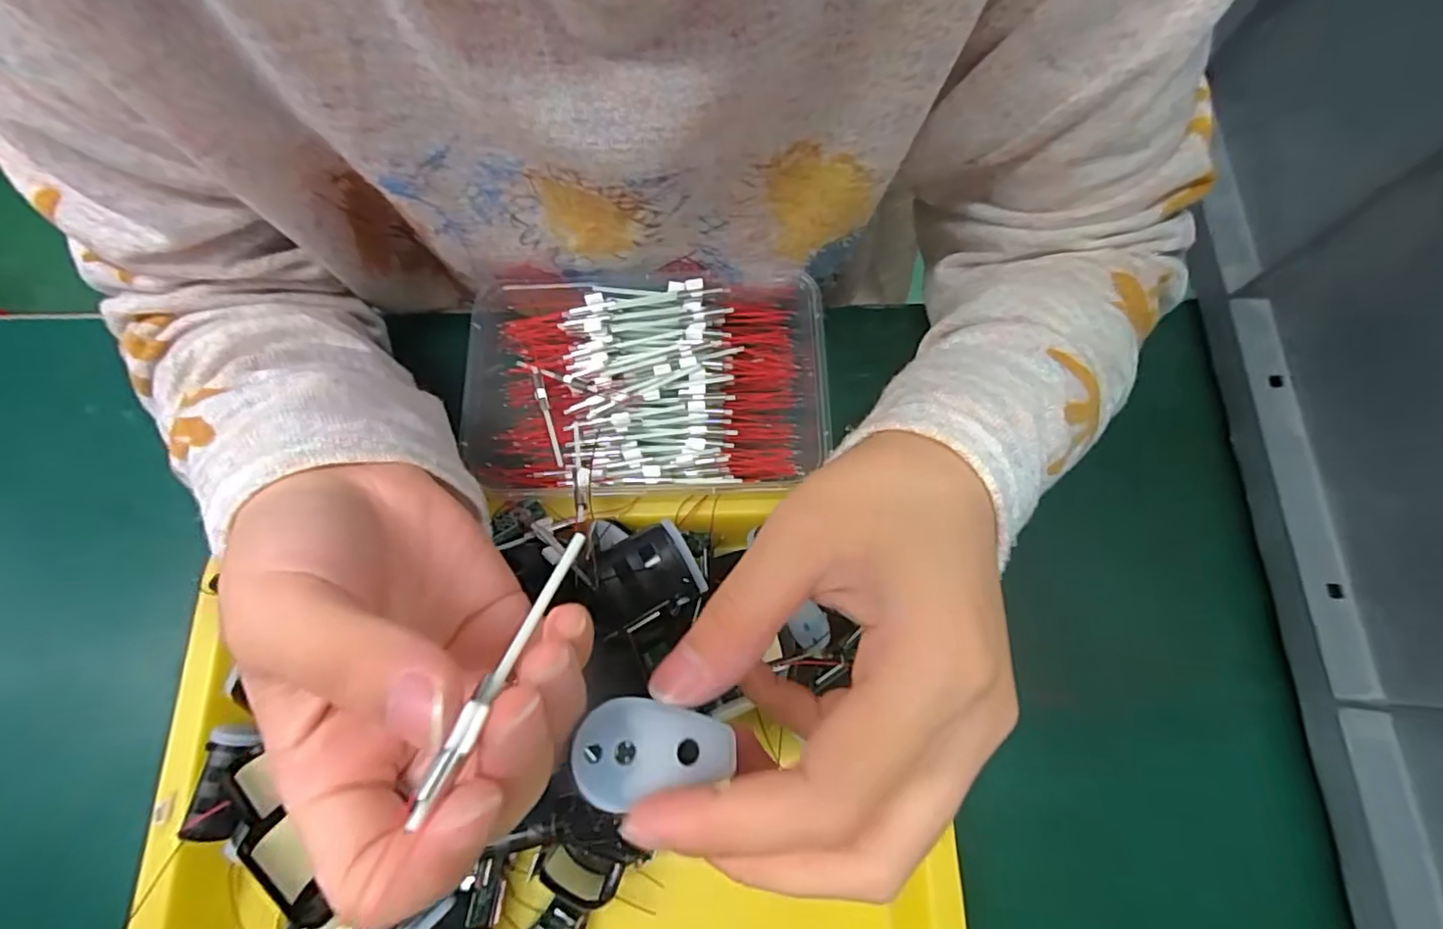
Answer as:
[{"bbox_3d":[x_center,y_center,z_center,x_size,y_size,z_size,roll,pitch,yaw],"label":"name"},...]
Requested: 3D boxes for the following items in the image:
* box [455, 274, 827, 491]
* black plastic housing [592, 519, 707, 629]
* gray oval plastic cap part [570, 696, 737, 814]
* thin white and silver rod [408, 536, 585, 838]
[{"bbox_3d":[-0.037,-0.037,0.302,0.168,0.044,0.106,-1,73,1],"label":"box"},{"bbox_3d":[-0.032,0.048,0.261,0.042,0.035,0.033,-24,74,-6],"label":"black plastic housing"},{"bbox_3d":[-0.015,0.062,0.132,0.033,0.009,0.021,-1,73,1],"label":"gray oval plastic cap part"},{"bbox_3d":[-0.041,0.037,0.120,0.004,0.008,0.056,21,56,7],"label":"thin white and silver rod"}]

